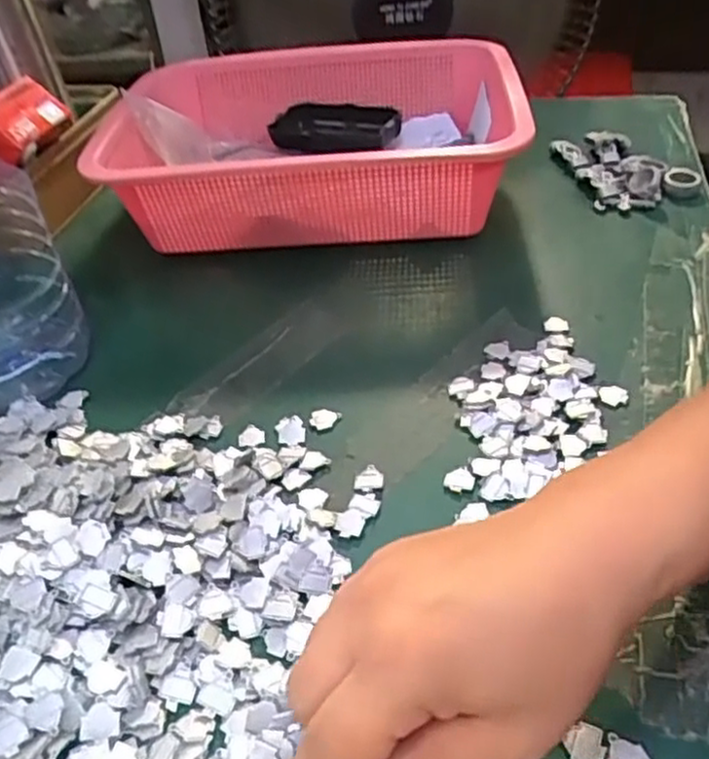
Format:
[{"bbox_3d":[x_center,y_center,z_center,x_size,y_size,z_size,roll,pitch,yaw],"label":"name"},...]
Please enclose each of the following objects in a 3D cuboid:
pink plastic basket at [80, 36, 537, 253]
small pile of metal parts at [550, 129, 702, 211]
[{"bbox_3d":[-0.030,-0.177,0.541,0.285,0.093,0.215,0,41,6],"label":"pink plastic basket"},{"bbox_3d":[0.215,-0.167,0.557,0.082,0.023,0.098,-8,41,-4],"label":"small pile of metal parts"}]

